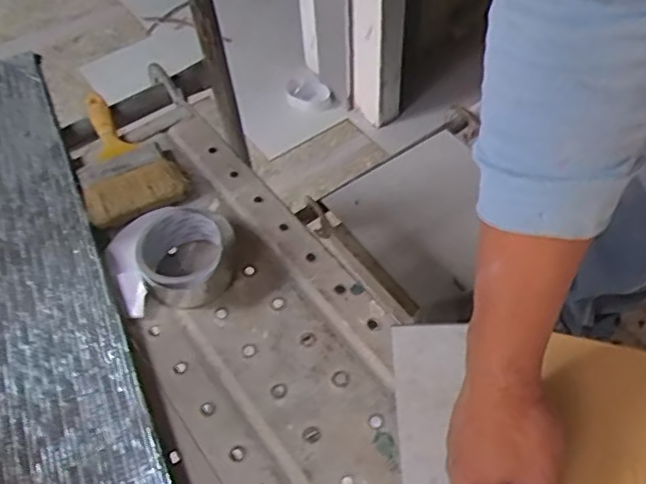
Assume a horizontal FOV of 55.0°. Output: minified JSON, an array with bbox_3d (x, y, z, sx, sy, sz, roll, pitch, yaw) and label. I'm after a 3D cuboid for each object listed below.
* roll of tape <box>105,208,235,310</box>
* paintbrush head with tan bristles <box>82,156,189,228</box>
[{"bbox_3d":[-0.147,0.014,0.599,0.122,0.045,0.106,-16,55,-6],"label":"roll of tape"},{"bbox_3d":[-0.200,-0.052,0.665,0.104,0.026,0.053,-29,57,-14],"label":"paintbrush head with tan bristles"}]

